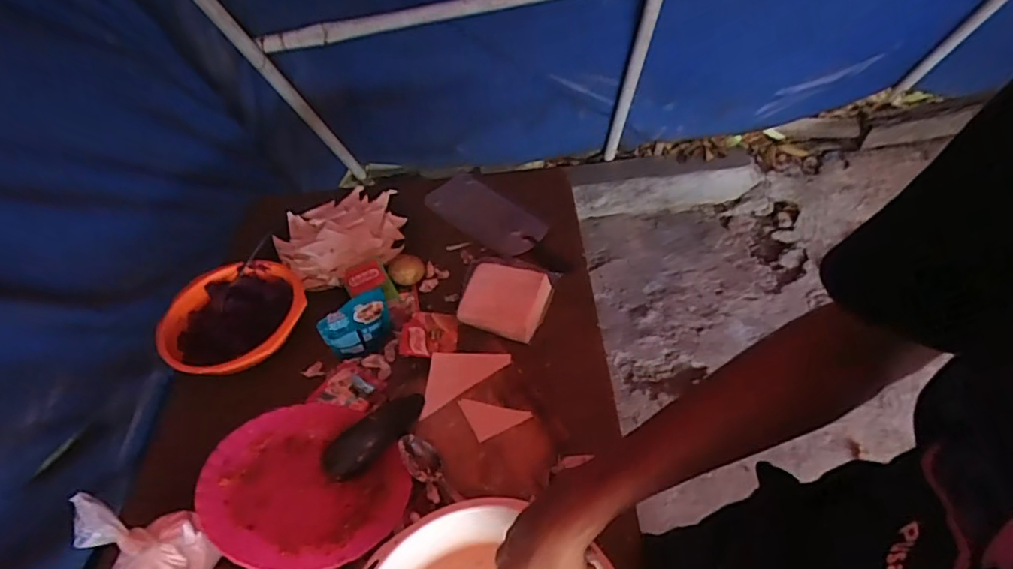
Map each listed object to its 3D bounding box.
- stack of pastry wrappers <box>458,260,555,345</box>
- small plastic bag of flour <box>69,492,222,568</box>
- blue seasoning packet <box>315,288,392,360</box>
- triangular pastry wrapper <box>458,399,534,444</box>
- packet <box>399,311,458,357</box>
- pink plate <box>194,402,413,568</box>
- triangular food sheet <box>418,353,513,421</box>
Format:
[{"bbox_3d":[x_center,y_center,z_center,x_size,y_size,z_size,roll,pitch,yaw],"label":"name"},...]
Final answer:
[{"bbox_3d":[-0.002,0.016,0.841,0.123,0.034,0.117,11,49,17],"label":"stack of pastry wrappers"},{"bbox_3d":[-0.358,0.257,0.562,0.098,0.117,0.091,15,50,20],"label":"small plastic bag of flour"},{"bbox_3d":[-0.200,0.052,0.771,0.091,0.087,0.013,-31,51,-21],"label":"blue seasoning packet"},{"bbox_3d":[-0.015,0.157,0.719,0.071,0.005,0.061,-23,48,-15],"label":"triangular pastry wrapper"},{"bbox_3d":[-0.112,0.067,0.809,0.081,0.010,0.073,-5,46,2],"label":"packet"},{"bbox_3d":[-0.228,0.228,0.645,0.204,0.037,0.209,11,32,-7],"label":"pink plate"},{"bbox_3d":[-0.067,0.113,0.759,0.132,0.006,0.070,-30,50,-21],"label":"triangular food sheet"}]

